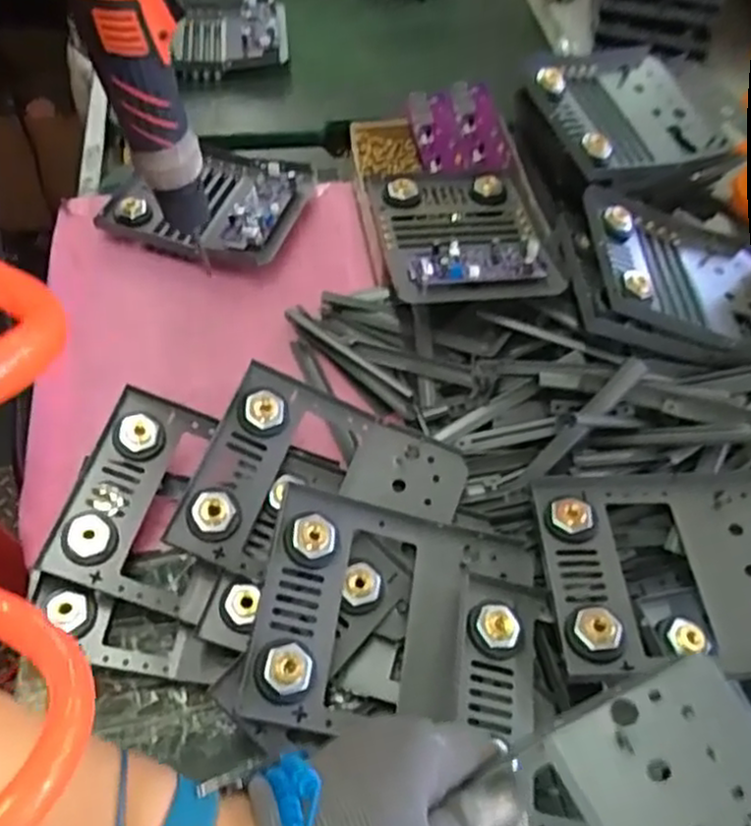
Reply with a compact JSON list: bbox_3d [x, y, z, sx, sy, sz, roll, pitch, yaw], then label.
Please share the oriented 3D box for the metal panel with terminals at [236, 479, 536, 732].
[{"bbox_3d":[0.016,0.135,0.482,0.176,0.051,0.154,9,56,3],"label":"metal panel with terminals"}]

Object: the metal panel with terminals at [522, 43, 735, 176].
[{"bbox_3d":[0.246,-0.298,0.724,0.202,0.033,0.150,-17,71,-28],"label":"metal panel with terminals"}]

